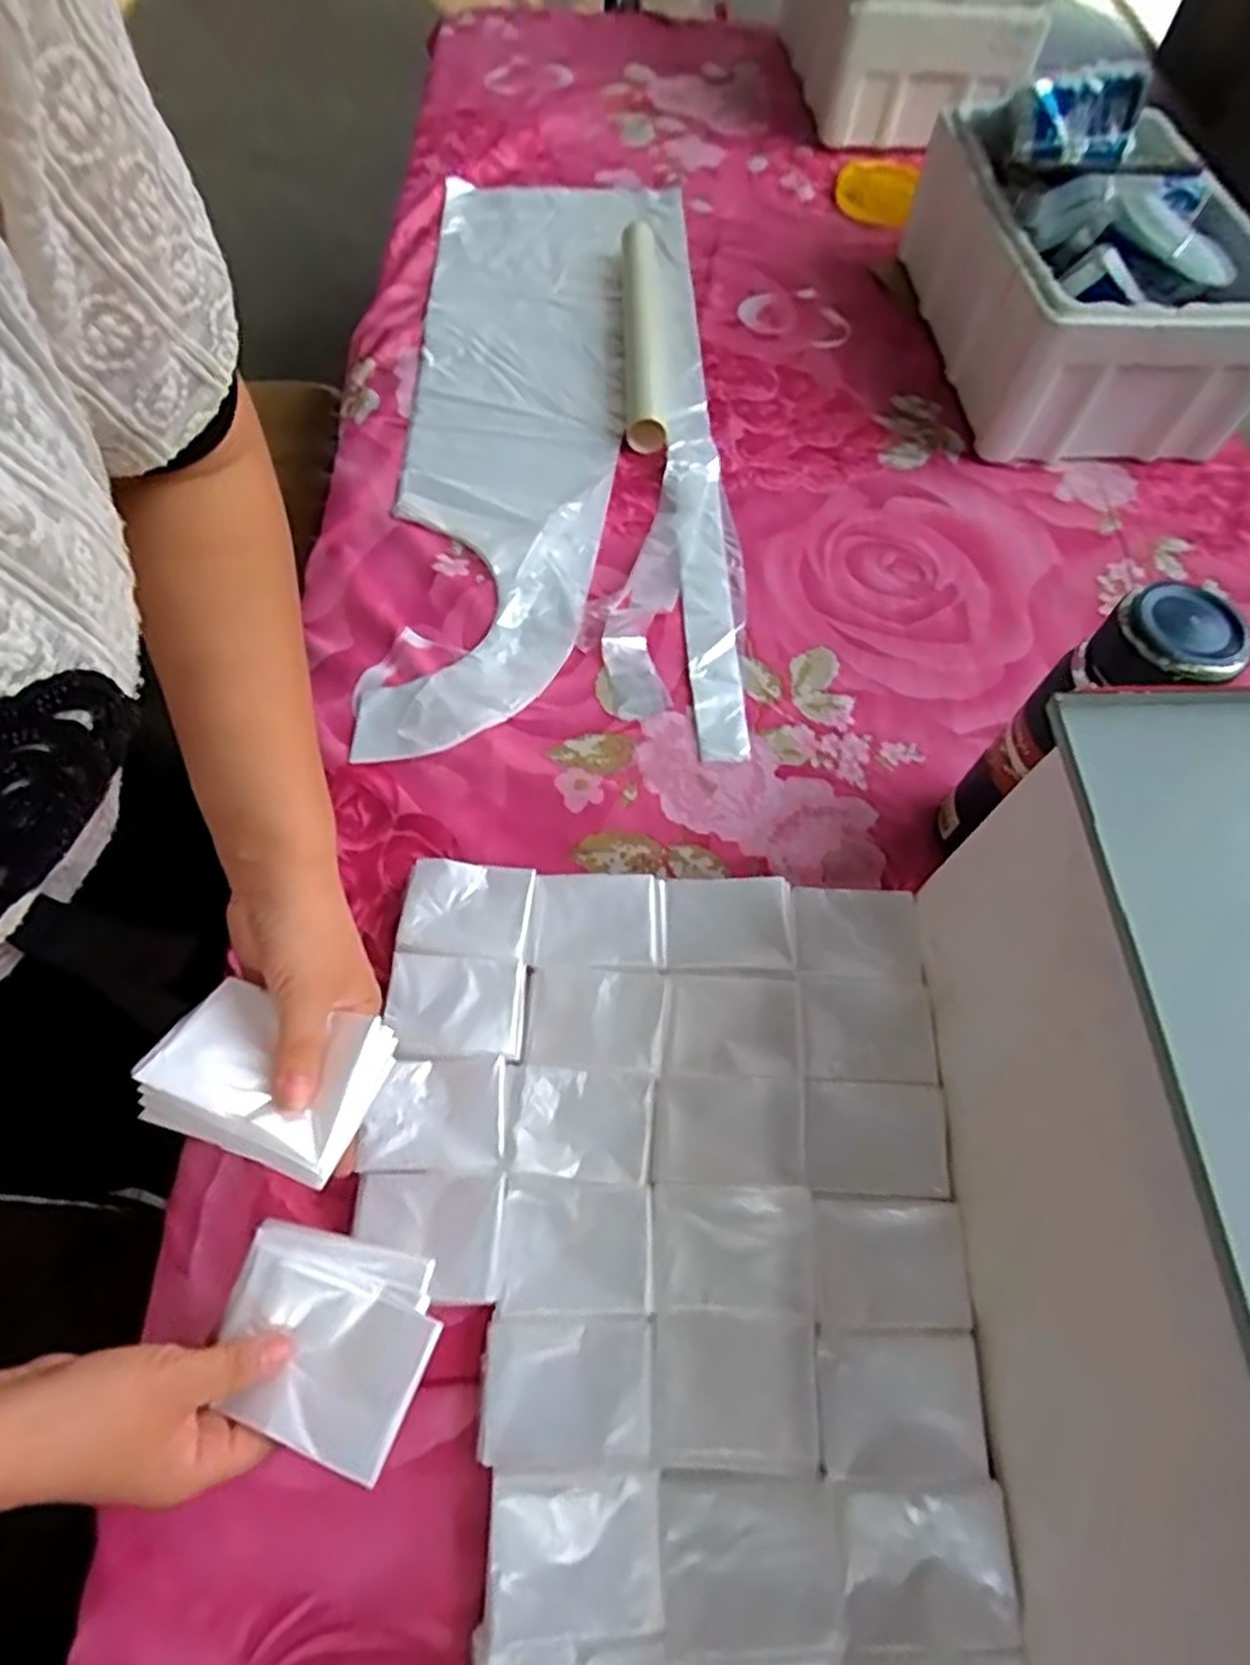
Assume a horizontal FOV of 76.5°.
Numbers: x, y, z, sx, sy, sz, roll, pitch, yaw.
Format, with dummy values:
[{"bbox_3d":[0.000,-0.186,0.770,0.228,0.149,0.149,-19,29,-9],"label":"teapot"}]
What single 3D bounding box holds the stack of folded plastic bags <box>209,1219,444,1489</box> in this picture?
[{"bbox_3d":[-0.140,0.235,0.372,0.100,0.023,0.079,17,64,10],"label":"stack of folded plastic bags"}]

